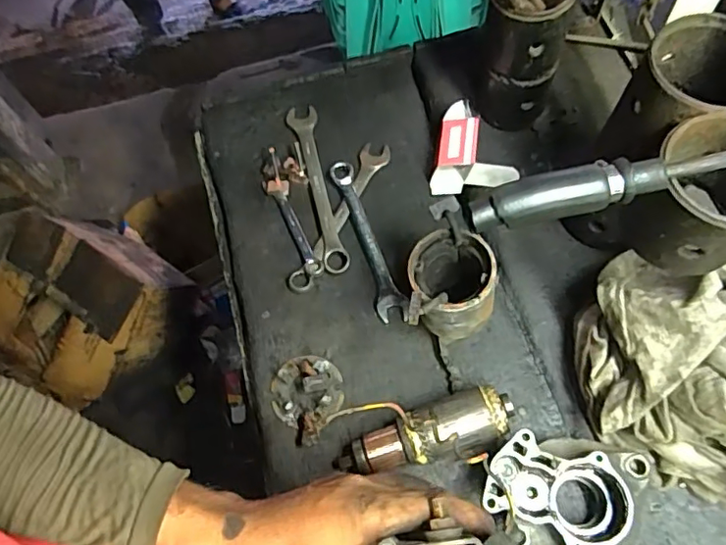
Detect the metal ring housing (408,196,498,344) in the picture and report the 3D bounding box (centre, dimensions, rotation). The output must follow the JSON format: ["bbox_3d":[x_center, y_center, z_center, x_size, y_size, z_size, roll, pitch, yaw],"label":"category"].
[{"bbox_3d":[0.080,0.014,0.519,0.077,0.126,0.119,0,67,3],"label":"metal ring housing"}]

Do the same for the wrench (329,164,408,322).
[{"bbox_3d":[0.004,-0.039,0.613,0.032,0.012,0.196,-19,67,-5],"label":"wrench"}]

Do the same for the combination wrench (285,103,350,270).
[{"bbox_3d":[-0.052,-0.104,0.644,0.033,0.014,0.226,-14,67,-3],"label":"combination wrench"}]

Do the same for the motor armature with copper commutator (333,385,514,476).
[{"bbox_3d":[0.056,0.149,0.503,0.160,0.048,0.051,-17,67,-4],"label":"motor armature with copper commutator"}]

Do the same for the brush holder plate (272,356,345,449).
[{"bbox_3d":[-0.052,0.120,0.542,0.071,0.032,0.080,-33,69,-11],"label":"brush holder plate"}]

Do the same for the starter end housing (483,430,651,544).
[{"bbox_3d":[0.169,0.191,0.467,0.132,0.058,0.099,12,68,8],"label":"starter end housing"}]

